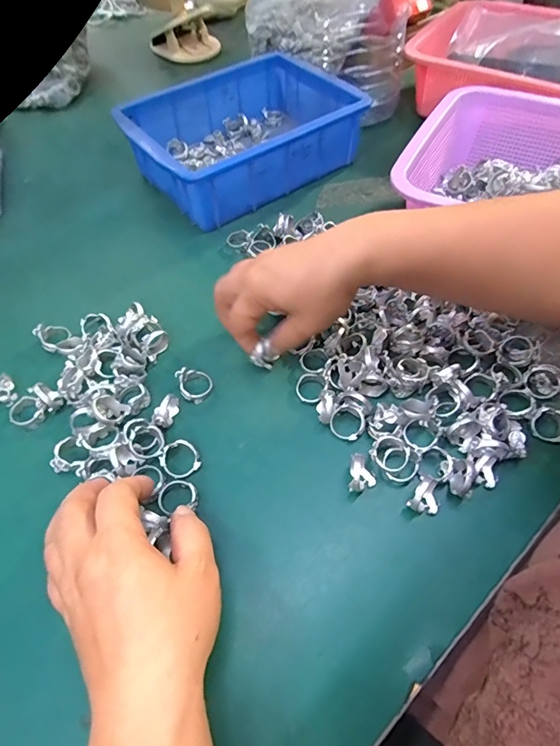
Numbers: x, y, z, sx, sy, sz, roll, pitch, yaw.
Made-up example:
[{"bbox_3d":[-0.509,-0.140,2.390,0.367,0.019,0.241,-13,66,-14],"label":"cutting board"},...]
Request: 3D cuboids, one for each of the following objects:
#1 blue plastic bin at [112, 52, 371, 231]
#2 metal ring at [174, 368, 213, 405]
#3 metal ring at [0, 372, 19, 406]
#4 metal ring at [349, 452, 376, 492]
[{"bbox_3d":[-0.043,-0.275,0.490,0.239,0.072,0.170,-30,61,-18],"label":"blue plastic bin"},{"bbox_3d":[-0.068,0.008,0.337,0.026,0.016,0.028,0,56,0],"label":"metal ring"},{"bbox_3d":[-0.230,0.013,0.344,0.023,0.011,0.032,-36,63,-22],"label":"metal ring"},{"bbox_3d":[0.058,0.071,0.295,0.019,0.013,0.029,7,56,5],"label":"metal ring"}]

